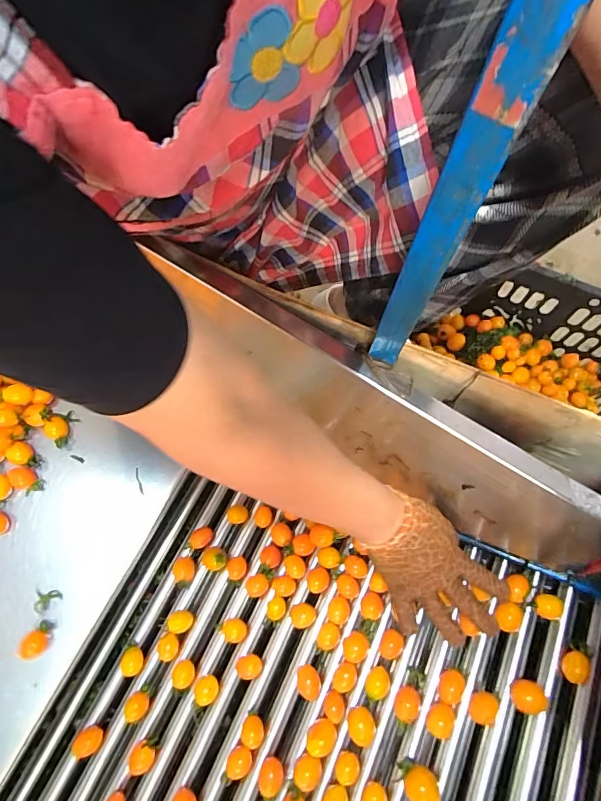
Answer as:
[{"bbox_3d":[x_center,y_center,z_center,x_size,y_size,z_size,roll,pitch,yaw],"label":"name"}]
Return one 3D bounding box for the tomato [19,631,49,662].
[{"bbox_3d":[-0.287,0.261,0.455,0.032,0.027,0.026,-19,69,-10],"label":"tomato"}]

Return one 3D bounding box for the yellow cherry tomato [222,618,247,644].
[{"bbox_3d":[-0.076,0.262,0.491,0.029,0.018,0.025,-9,68,-6],"label":"yellow cherry tomato"}]

